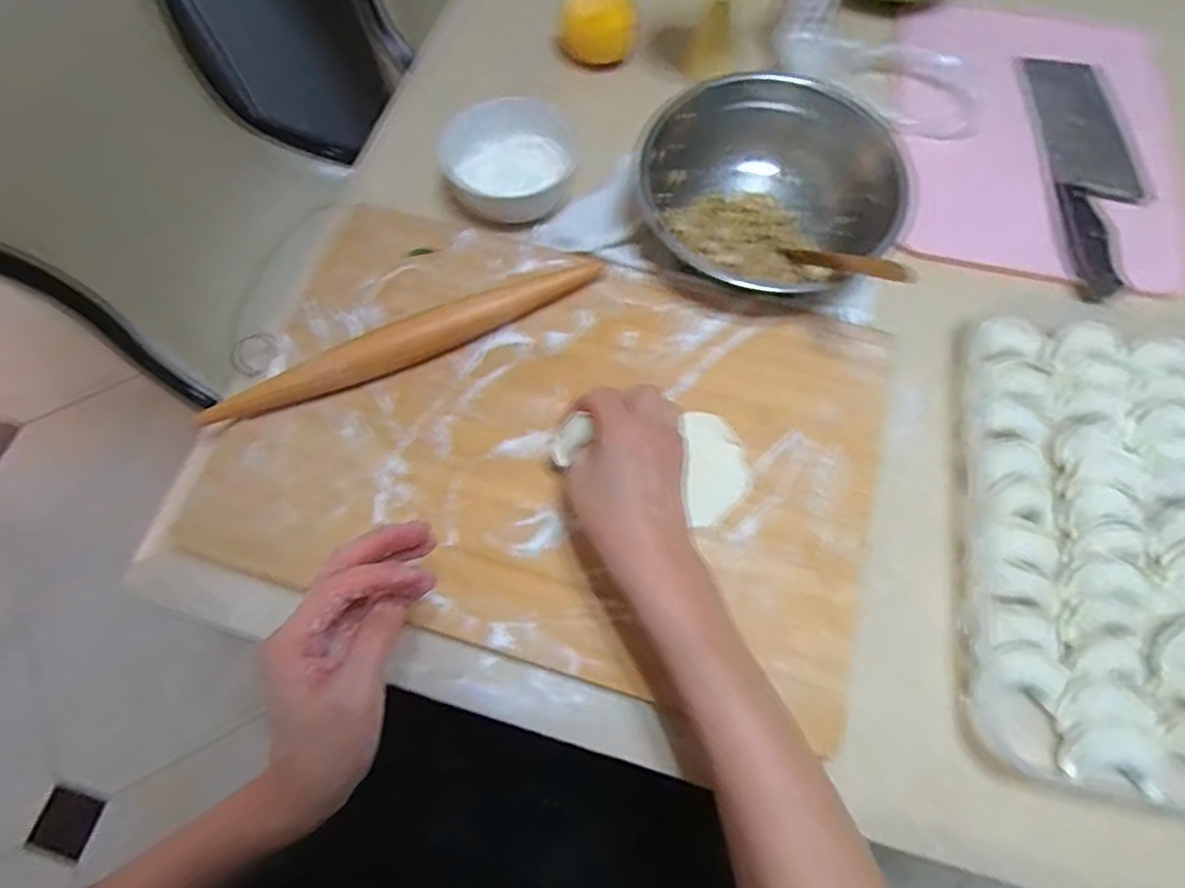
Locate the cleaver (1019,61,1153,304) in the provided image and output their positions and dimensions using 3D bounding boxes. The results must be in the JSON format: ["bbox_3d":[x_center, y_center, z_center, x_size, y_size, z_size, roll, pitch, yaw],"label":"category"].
[{"bbox_3d":[0.447,-0.249,0.546,0.076,0.023,0.290,7,69,3],"label":"cleaver"}]

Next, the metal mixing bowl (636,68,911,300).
[{"bbox_3d":[0.138,-0.204,0.488,0.193,0.071,0.169,0,69,0],"label":"metal mixing bowl"}]

